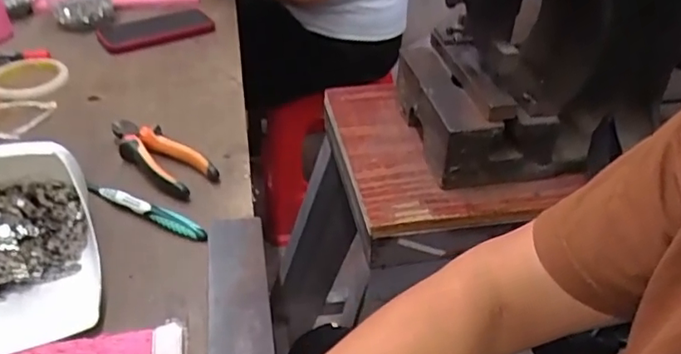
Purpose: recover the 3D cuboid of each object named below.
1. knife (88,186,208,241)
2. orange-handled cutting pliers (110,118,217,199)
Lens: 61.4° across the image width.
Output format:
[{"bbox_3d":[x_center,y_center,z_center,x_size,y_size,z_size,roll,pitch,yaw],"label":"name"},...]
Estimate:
[{"bbox_3d":[-0.187,0.032,0.550,0.140,0.017,0.012,19,41,20],"label":"knife"},{"bbox_3d":[-0.194,-0.023,0.613,0.140,0.025,0.055,29,45,29],"label":"orange-handled cutting pliers"}]

